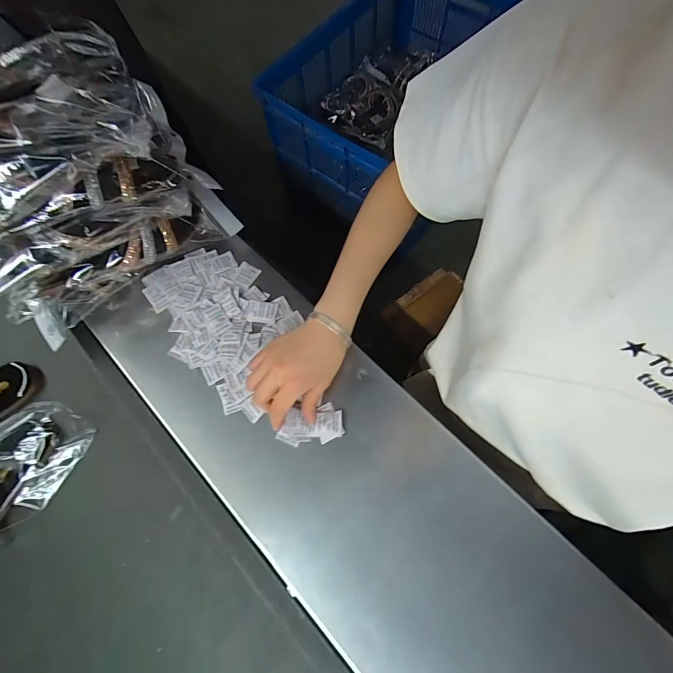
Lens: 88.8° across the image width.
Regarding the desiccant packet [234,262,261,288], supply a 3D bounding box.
[{"bbox_3d":[-0.129,-0.088,0.493,0.029,0.009,0.034,24,72,10],"label":"desiccant packet"}]

